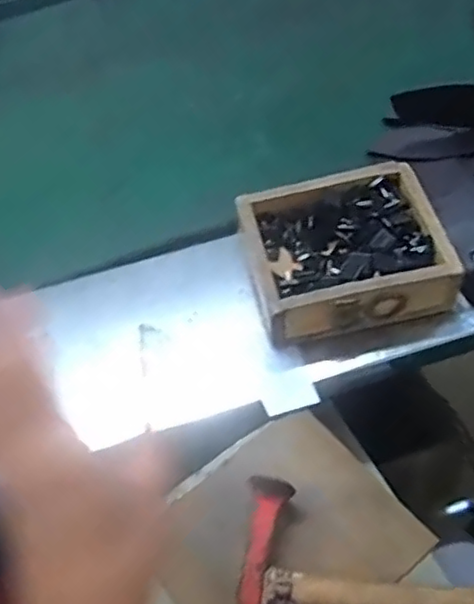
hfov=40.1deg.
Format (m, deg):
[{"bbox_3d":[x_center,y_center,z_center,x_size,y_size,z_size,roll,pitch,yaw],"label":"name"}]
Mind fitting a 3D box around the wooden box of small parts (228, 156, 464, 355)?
[{"bbox_3d":[0.104,-0.050,0.648,0.186,0.056,0.161,-12,55,-3],"label":"wooden box of small parts"}]

